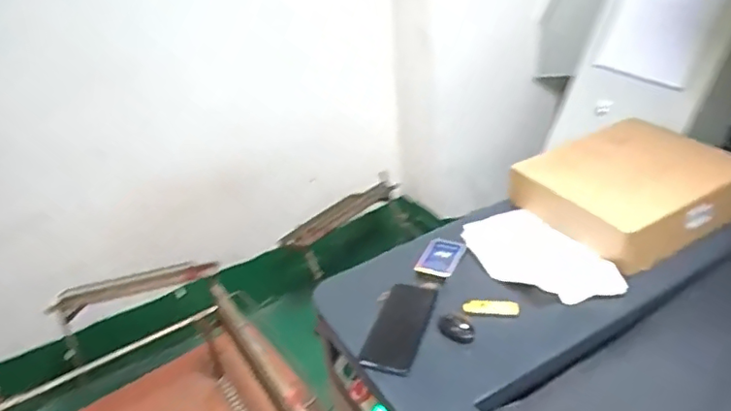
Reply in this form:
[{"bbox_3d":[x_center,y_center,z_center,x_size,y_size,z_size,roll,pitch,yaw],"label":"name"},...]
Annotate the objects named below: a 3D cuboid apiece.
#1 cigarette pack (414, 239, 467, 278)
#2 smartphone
[{"bbox_3d":[0.124,0.091,0.952,0.064,0.021,0.084,10,37,24],"label":"cigarette pack"},{"bbox_3d":[0.055,0.175,0.847,0.072,0.015,0.159,15,46,17],"label":"smartphone"}]

